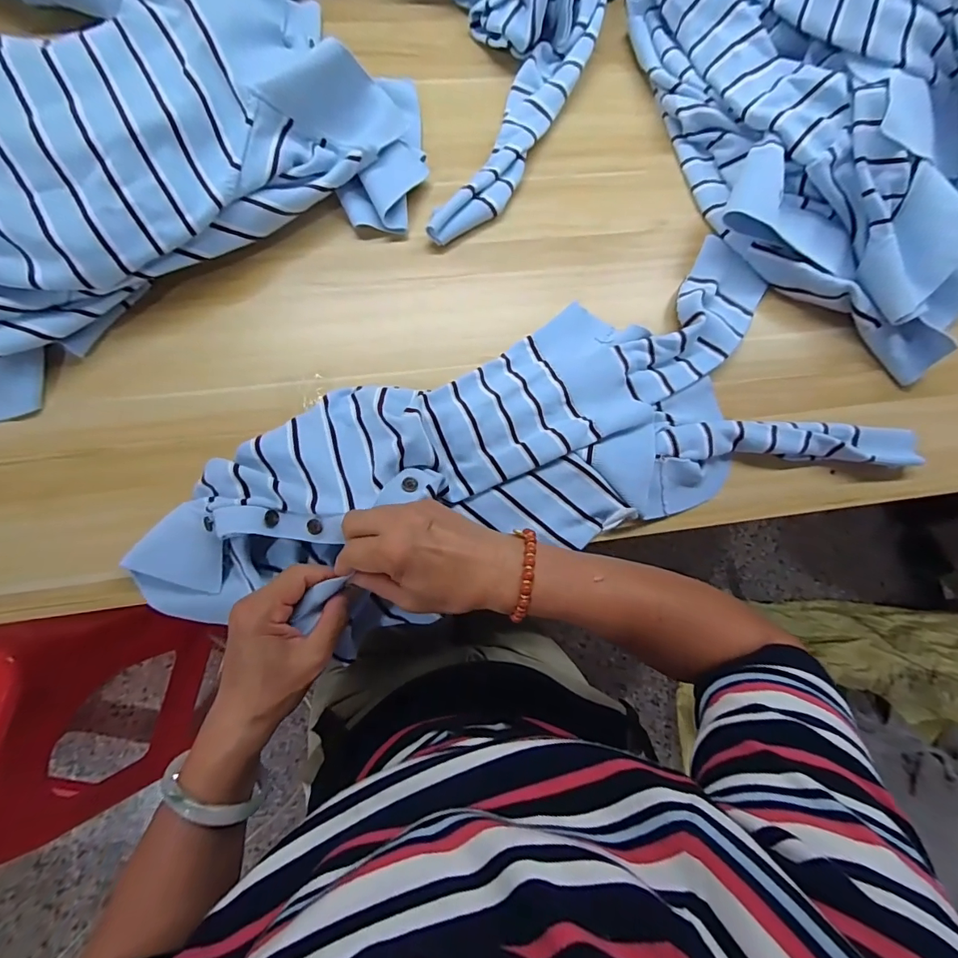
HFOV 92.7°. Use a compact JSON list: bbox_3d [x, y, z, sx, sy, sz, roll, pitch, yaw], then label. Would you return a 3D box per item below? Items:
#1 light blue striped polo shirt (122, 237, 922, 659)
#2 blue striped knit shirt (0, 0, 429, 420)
[{"bbox_3d":[0.049,-0.033,0.438,0.717,0.101,0.249,-17,83,-10],"label":"light blue striped polo shirt"},{"bbox_3d":[-0.330,-0.274,0.422,0.569,0.087,0.246,-30,85,-9],"label":"blue striped knit shirt"}]

